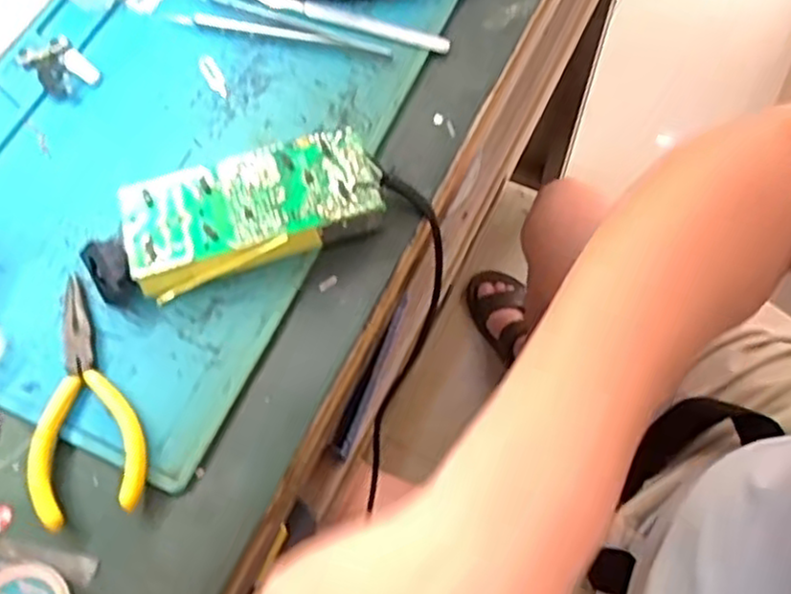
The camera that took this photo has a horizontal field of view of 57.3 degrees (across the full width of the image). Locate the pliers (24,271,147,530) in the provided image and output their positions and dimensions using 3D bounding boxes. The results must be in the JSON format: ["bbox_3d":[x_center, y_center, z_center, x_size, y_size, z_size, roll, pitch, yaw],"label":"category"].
[{"bbox_3d":[-0.155,0.047,0.360,0.053,0.012,0.124,-12,67,-5],"label":"pliers"}]

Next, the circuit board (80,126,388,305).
[{"bbox_3d":[-0.087,-0.043,0.392,0.157,0.030,0.063,-16,67,-7],"label":"circuit board"}]

